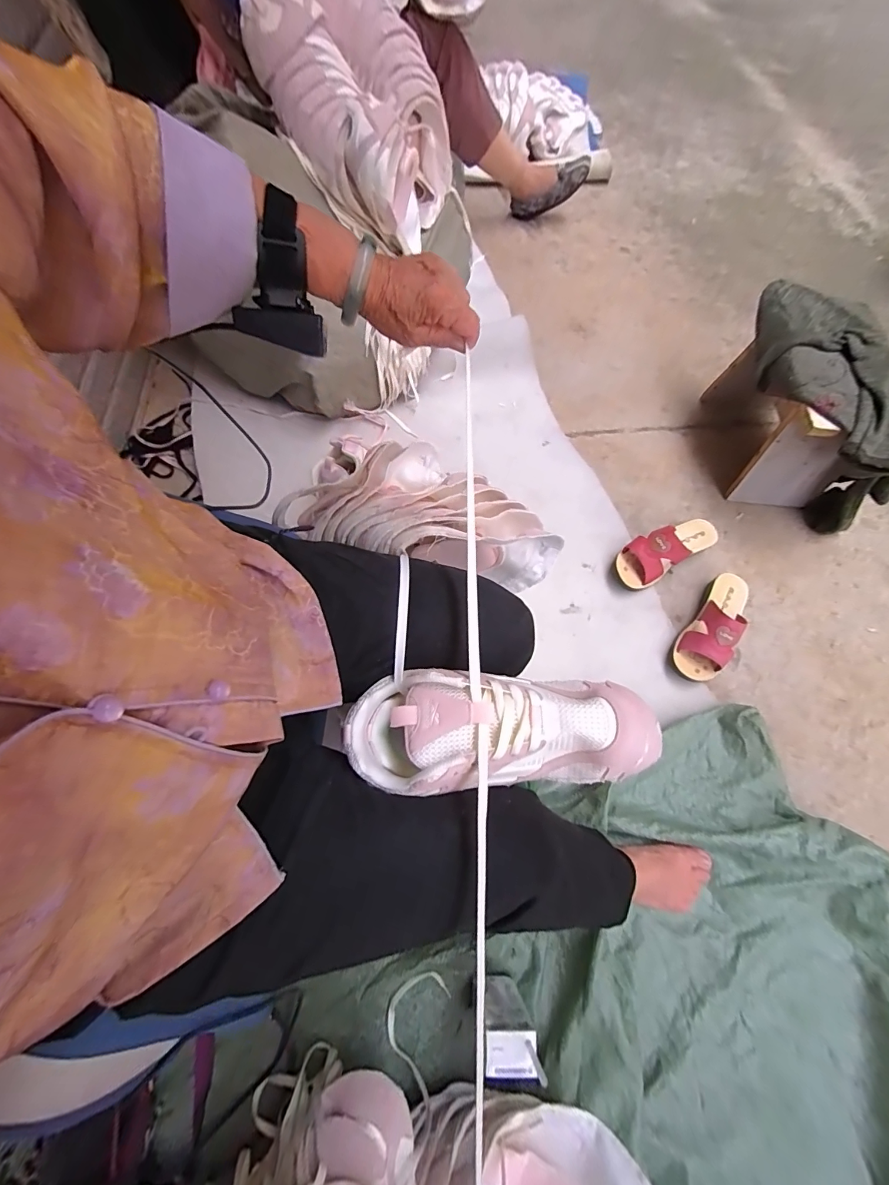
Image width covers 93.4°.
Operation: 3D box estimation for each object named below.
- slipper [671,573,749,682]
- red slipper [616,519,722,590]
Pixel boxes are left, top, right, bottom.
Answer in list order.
[{"bbox_3d":[0.486,0.055,0.748,0.081,0.084,0.224,33,71,11],"label":"slipper"},{"bbox_3d":[0.432,-0.089,0.812,0.218,0.077,0.085,-29,72,-12],"label":"red slipper"}]

